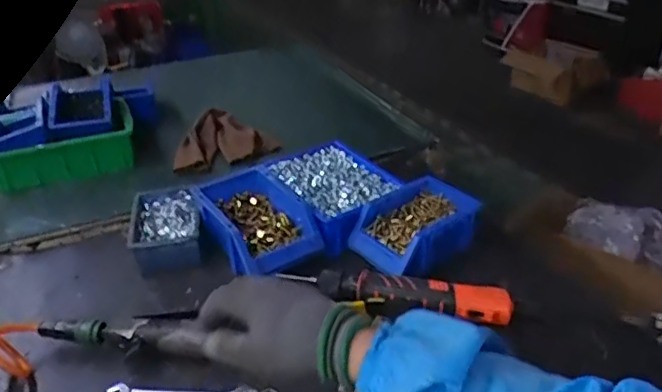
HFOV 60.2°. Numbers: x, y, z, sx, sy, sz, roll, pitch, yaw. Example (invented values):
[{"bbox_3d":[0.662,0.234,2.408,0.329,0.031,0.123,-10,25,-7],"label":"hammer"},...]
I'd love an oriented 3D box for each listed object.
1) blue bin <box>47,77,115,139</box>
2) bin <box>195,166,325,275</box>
[{"bbox_3d":[-0.446,-0.156,1.024,0.099,0.060,0.151,-11,31,-14],"label":"blue bin"},{"bbox_3d":[-0.105,0.032,0.793,0.124,0.067,0.193,-20,36,-27],"label":"bin"}]

